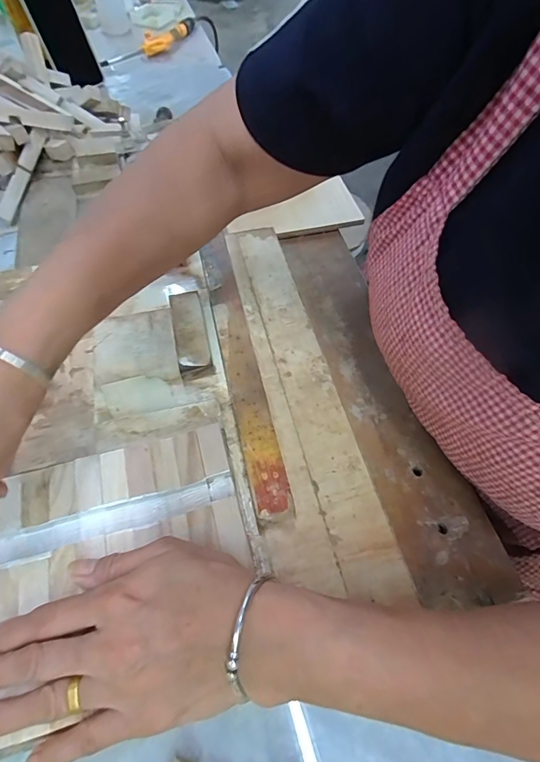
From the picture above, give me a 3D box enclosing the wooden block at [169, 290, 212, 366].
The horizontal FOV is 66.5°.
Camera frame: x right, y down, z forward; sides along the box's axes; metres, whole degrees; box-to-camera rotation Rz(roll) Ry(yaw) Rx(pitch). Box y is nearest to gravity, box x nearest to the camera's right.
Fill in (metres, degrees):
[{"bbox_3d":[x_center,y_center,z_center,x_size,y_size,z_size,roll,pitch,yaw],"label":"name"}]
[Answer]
[{"bbox_3d":[-0.075,-0.046,0.387,0.029,0.018,0.085,-11,58,-7],"label":"wooden block"}]

